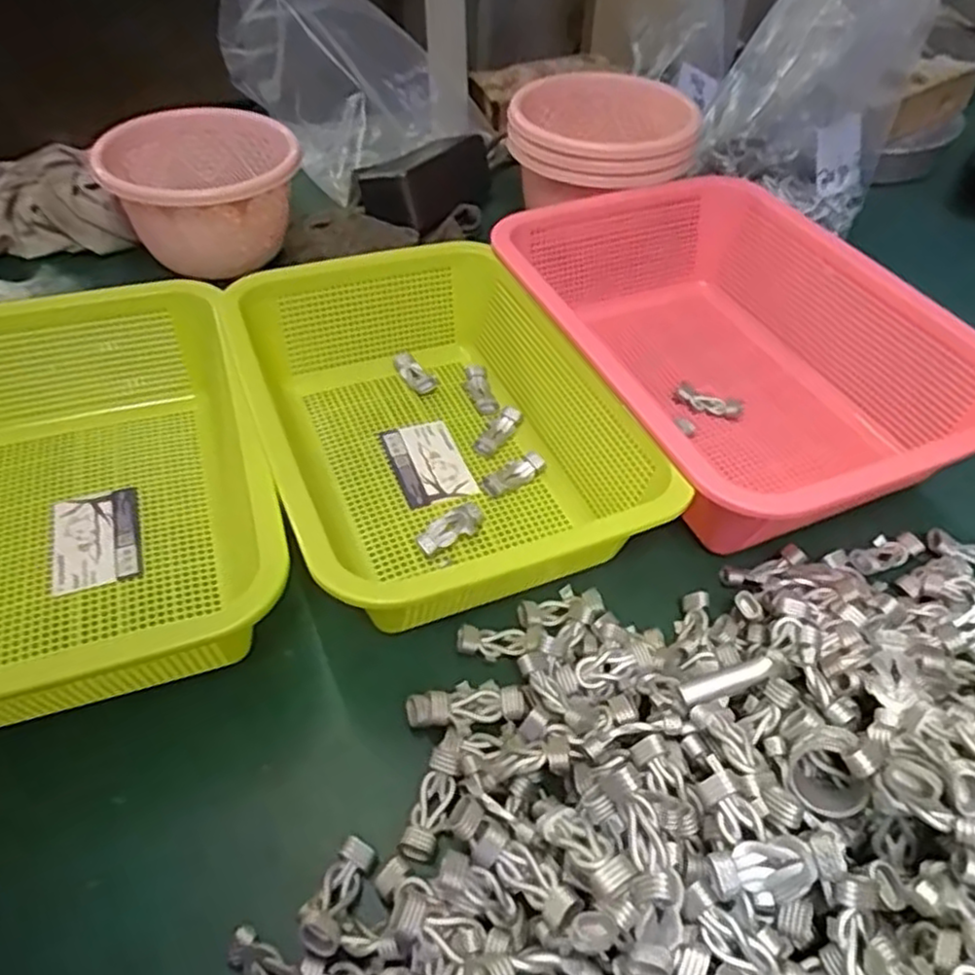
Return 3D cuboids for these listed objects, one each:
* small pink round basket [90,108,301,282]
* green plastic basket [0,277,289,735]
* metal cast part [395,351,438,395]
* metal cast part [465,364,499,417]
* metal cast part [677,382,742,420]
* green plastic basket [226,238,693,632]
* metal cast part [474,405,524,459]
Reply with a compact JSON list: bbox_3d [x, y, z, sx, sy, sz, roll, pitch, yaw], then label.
[{"bbox_3d":[-0.216,-0.227,0.578,0.134,0.095,0.129,0,48,0],"label":"small pink round basket"},{"bbox_3d":[-0.214,0.007,0.379,0.185,0.086,0.256,-17,50,-15],"label":"green plastic basket"},{"bbox_3d":[-0.050,-0.079,0.512,0.015,0.011,0.039,-29,54,-24],"label":"metal cast part"},{"bbox_3d":[-0.005,-0.067,0.506,0.016,0.013,0.042,-11,49,-10],"label":"metal cast part"},{"bbox_3d":[0.151,-0.058,0.501,0.043,0.019,0.010,18,50,16],"label":"metal cast part"},{"bbox_3d":[-0.027,-0.038,0.432,0.185,0.082,0.264,-17,50,-15],"label":"green plastic basket"},{"bbox_3d":[0.008,-0.037,0.476,0.015,0.007,0.046,21,51,19],"label":"metal cast part"}]

